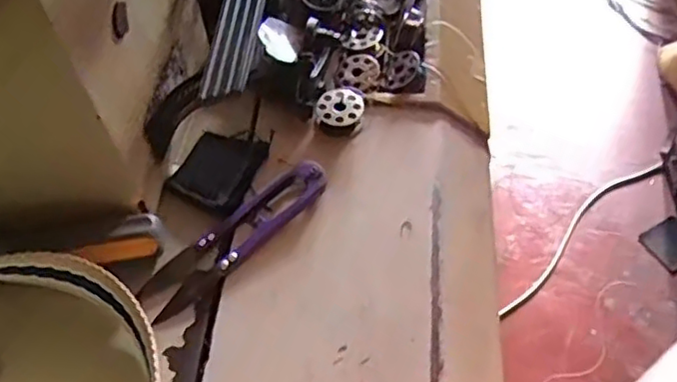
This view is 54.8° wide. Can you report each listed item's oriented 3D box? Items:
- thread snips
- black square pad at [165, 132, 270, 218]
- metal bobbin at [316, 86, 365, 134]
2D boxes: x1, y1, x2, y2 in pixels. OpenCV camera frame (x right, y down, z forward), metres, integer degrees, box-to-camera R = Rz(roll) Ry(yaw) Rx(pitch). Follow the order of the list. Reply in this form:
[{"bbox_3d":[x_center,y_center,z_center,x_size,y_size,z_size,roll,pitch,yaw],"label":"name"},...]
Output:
[{"bbox_3d":[-0.046,0.019,0.301,0.024,0.008,0.100,37,62,26],"label":"thread snips"},{"bbox_3d":[-0.060,-0.012,0.325,0.041,0.006,0.044,18,56,15],"label":"black square pad"},{"bbox_3d":[0.001,-0.043,0.345,0.025,0.010,0.027,-1,53,1],"label":"metal bobbin"}]

